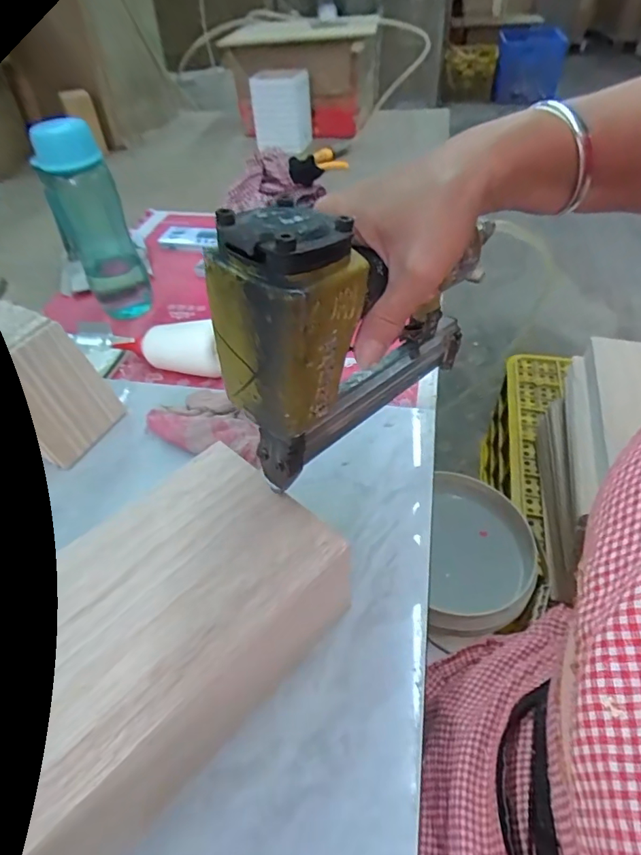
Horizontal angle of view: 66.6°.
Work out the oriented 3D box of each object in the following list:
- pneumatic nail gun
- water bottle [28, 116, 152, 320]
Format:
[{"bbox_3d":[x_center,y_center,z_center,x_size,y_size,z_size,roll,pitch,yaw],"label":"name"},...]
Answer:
[{"bbox_3d":[0.042,-0.066,0.291,0.208,0.166,0.048,-35,52,-27],"label":"pneumatic nail gun"},{"bbox_3d":[-0.289,-0.261,0.625,0.076,0.227,0.096,-20,46,-15],"label":"water bottle"}]

